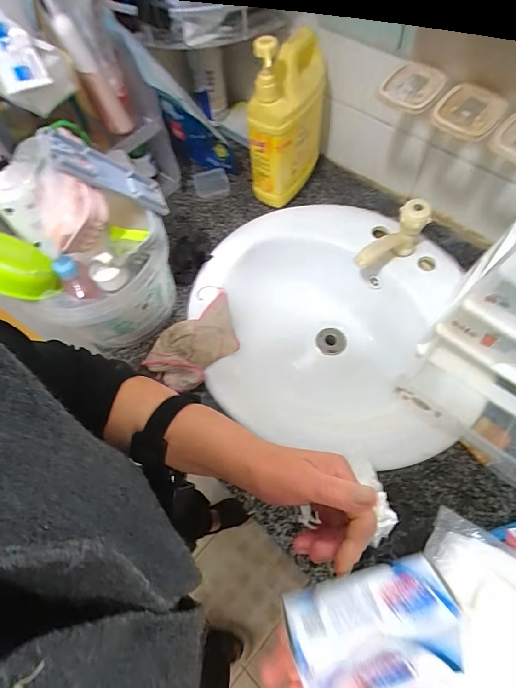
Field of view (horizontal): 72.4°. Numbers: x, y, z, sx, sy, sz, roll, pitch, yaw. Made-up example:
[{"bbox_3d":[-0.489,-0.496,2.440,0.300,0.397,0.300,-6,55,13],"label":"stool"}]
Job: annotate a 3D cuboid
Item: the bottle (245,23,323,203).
[{"bbox_3d":[0.044,-0.353,0.587,0.071,0.253,0.116,38,71,15],"label":"bottle"}]

